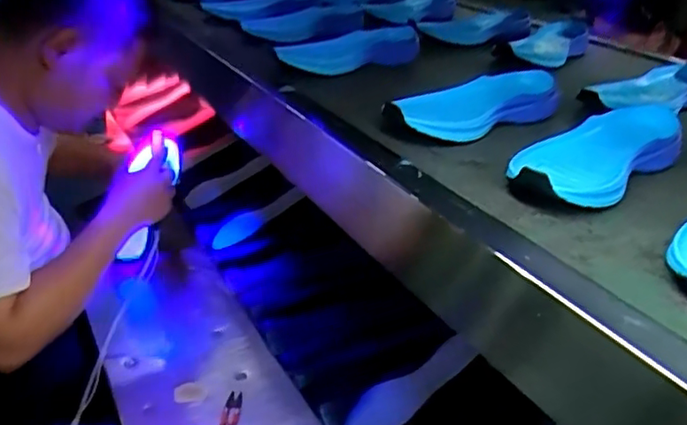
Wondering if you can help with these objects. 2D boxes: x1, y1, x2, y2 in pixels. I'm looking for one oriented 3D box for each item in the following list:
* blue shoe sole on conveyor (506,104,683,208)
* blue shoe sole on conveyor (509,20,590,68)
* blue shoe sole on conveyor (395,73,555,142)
[{"bbox_3d":[0.250,-0.059,0.604,0.254,0.051,0.097,-20,36,-41],"label":"blue shoe sole on conveyor"},{"bbox_3d":[0.358,-0.293,1.048,0.095,0.048,0.226,18,29,24],"label":"blue shoe sole on conveyor"},{"bbox_3d":[0.153,-0.125,0.705,0.240,0.047,0.067,-14,33,-34],"label":"blue shoe sole on conveyor"}]

